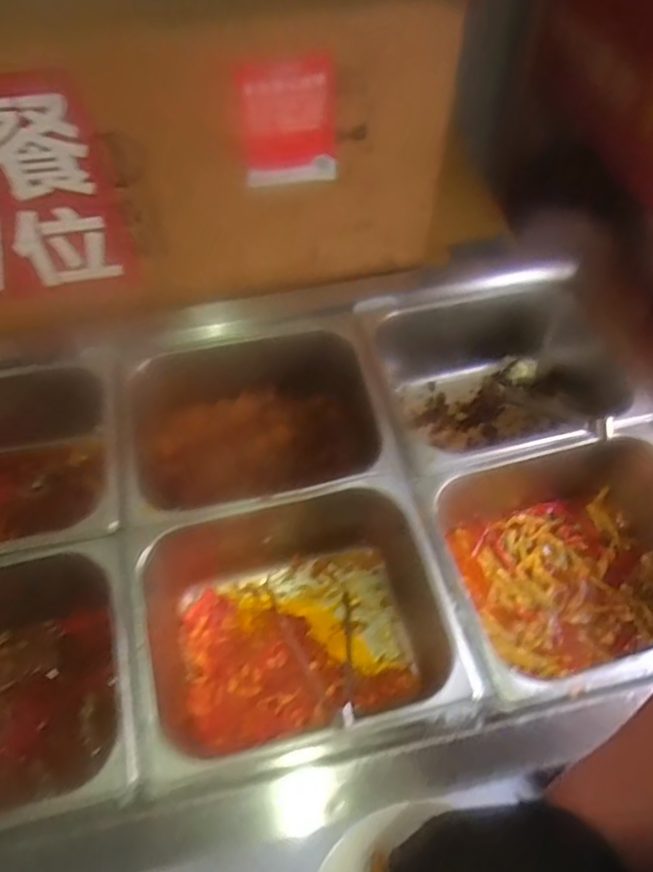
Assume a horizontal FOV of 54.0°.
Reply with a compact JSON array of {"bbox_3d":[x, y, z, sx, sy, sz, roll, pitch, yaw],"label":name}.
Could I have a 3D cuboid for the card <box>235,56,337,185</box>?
[{"bbox_3d":[-0.045,-0.351,0.726,0.108,0.161,0.008,-1,64,2],"label":"card"}]

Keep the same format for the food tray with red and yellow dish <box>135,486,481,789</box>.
[{"bbox_3d":[-0.036,0.226,0.750,0.331,0.169,0.269,-11,59,-6],"label":"food tray with red and yellow dish"}]

